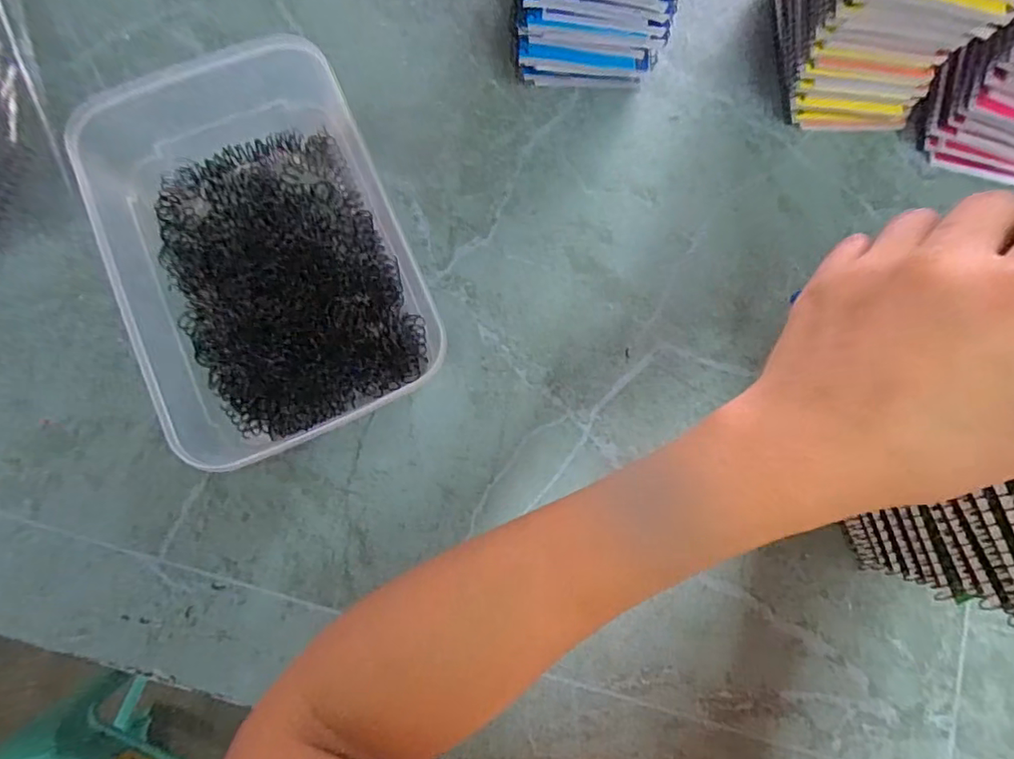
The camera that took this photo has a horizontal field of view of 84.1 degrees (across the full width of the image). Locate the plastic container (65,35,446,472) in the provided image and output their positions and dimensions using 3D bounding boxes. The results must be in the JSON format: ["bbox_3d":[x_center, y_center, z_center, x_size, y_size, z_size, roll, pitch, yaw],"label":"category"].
[{"bbox_3d":[-0.157,-0.097,0.358,0.167,0.070,0.276,-25,82,-6],"label":"plastic container"}]

